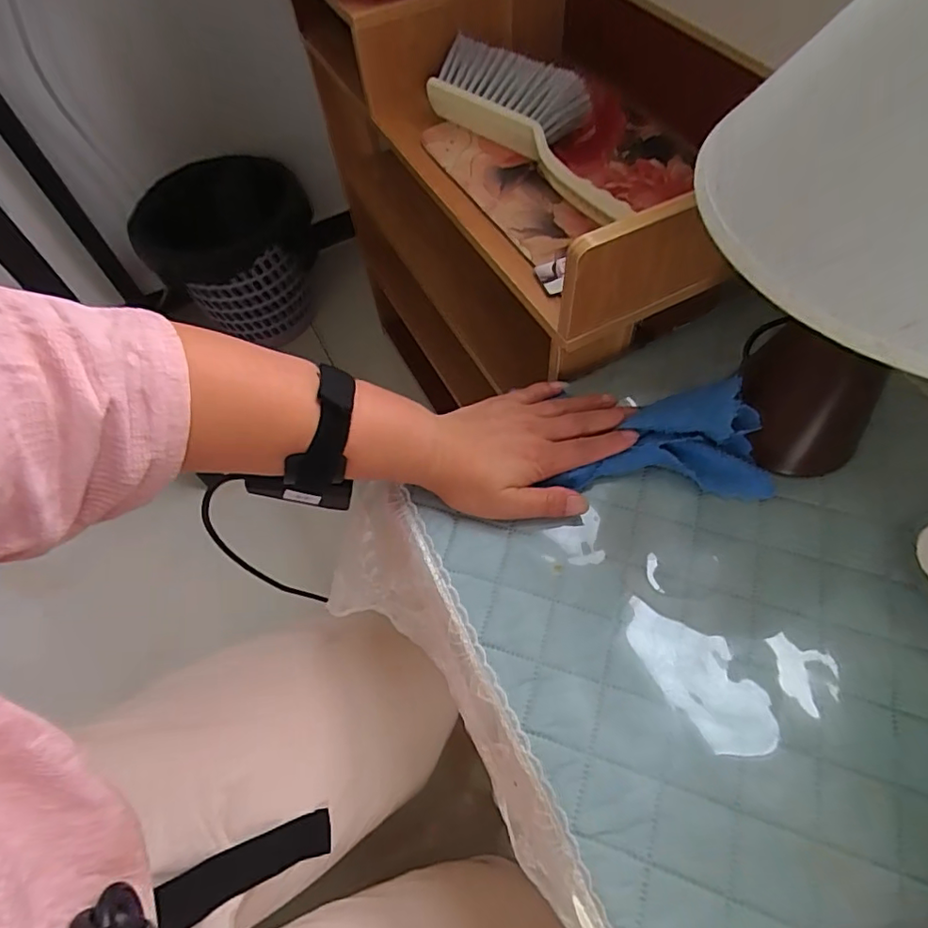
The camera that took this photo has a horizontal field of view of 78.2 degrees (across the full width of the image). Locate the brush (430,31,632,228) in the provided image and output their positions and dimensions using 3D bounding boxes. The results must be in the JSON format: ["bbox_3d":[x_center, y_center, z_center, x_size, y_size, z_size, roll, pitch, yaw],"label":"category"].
[{"bbox_3d":[0.063,-0.308,0.509,0.075,0.053,0.240,-36,63,-16],"label":"brush"}]

